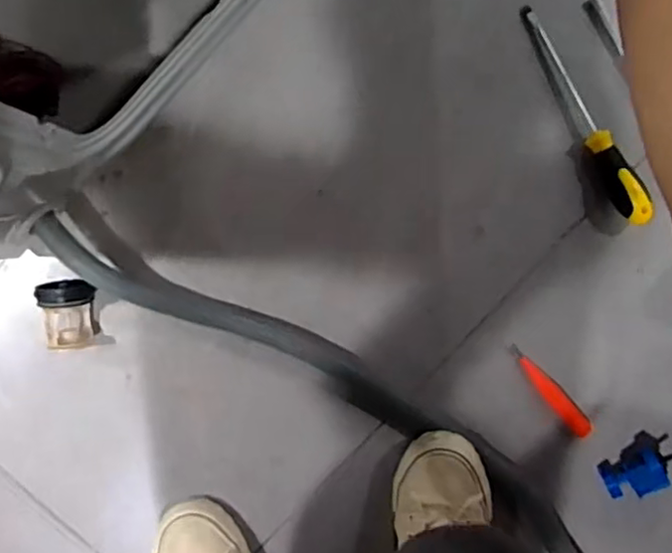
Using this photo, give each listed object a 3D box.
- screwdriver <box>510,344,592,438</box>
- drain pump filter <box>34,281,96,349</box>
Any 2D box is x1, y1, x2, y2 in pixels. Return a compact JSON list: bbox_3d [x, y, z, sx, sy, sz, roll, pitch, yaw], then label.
[{"bbox_3d":[0.228,0.123,0.674,0.024,0.028,0.127,-43,96,1],"label":"screwdriver"},{"bbox_3d":[-0.262,0.036,0.625,0.053,0.044,0.072,-4,95,-3],"label":"drain pump filter"}]

